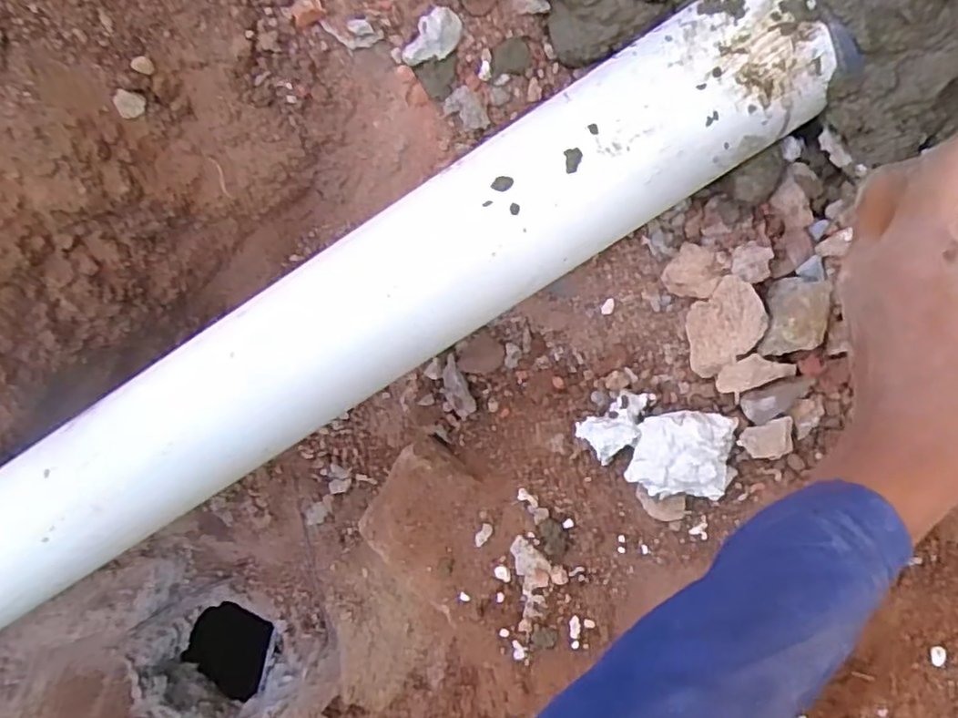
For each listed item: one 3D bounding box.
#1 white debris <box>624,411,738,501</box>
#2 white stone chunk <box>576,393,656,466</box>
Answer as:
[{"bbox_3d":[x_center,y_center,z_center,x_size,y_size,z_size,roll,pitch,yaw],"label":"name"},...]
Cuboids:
[{"bbox_3d":[0.126,0.059,0.401,0.054,0.023,0.056,13,90,7],"label":"white debris"},{"bbox_3d":[0.094,0.042,0.427,0.053,0.018,0.030,-39,85,4],"label":"white stone chunk"}]

